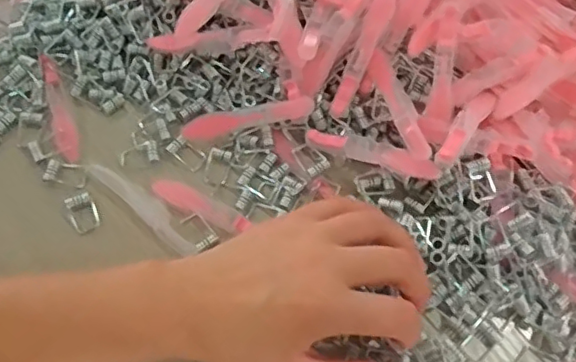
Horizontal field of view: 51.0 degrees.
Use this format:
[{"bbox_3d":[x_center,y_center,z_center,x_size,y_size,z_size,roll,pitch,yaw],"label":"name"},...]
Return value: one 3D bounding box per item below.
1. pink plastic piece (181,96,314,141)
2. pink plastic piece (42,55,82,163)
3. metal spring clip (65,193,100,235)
[{"bbox_3d":[-0.025,-0.039,0.370,0.080,0.008,0.015,-11,65,8],"label":"pink plastic piece"},{"bbox_3d":[-0.145,-0.047,0.386,0.015,0.013,0.076,-13,66,-9],"label":"pink plastic piece"},{"bbox_3d":[-0.121,0.019,0.355,0.016,0.009,0.024,-20,67,-12],"label":"metal spring clip"}]

